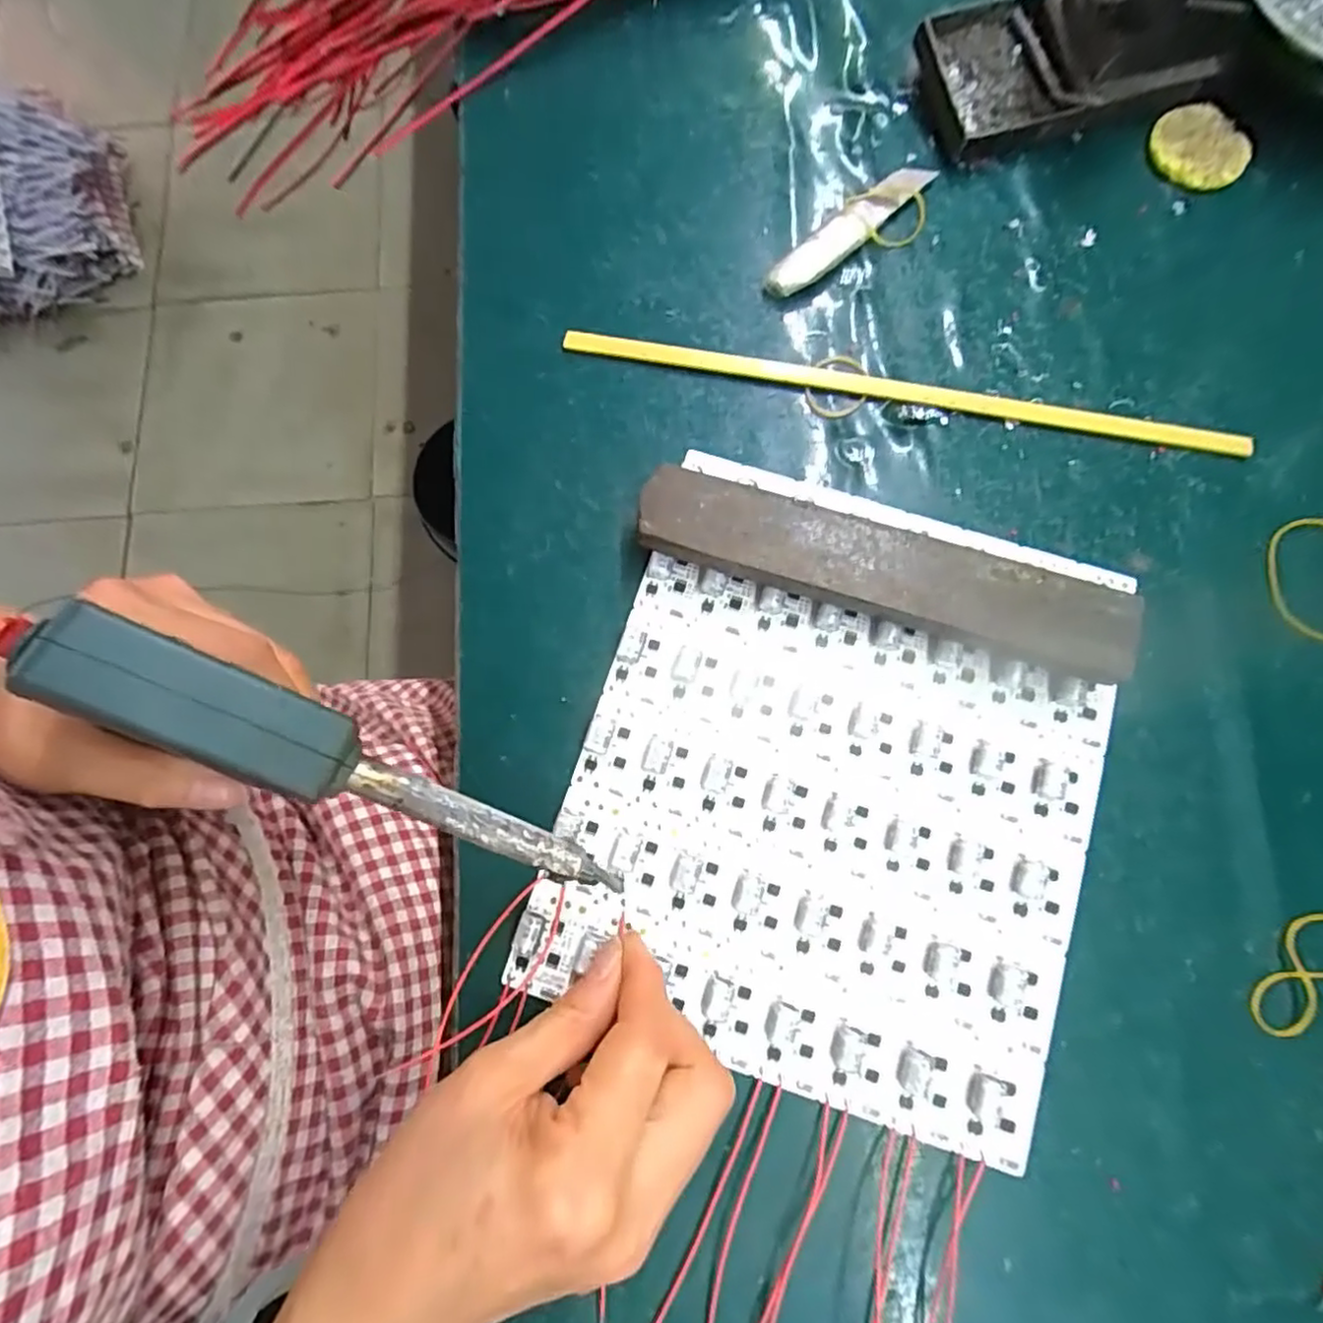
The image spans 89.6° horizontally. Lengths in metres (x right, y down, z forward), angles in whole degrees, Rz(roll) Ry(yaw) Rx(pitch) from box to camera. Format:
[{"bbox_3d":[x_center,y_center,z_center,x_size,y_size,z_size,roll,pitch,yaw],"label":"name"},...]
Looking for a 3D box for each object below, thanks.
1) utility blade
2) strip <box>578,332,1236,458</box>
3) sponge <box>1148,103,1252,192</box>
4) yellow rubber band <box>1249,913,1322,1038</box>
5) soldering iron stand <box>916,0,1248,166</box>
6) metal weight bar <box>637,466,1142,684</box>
[{"bbox_3d":[0.092,-0.212,0.326,0.104,0.006,0.019,-42,81,-8],"label":"utility blade"},{"bbox_3d":[0.110,-0.125,0.310,0.311,0.005,0.013,10,78,3],"label":"strip"},{"bbox_3d":[0.270,-0.258,0.336,0.047,0.007,0.044,39,81,8],"label":"sponge"},{"bbox_3d":[0.248,0.118,0.256,0.056,0.004,0.025,-41,81,-7],"label":"yellow rubber band"},{"bbox_3d":[0.208,-0.310,0.318,0.137,0.066,0.072,-15,78,-2],"label":"soldering iron stand"},{"bbox_3d":[0.089,-0.036,0.278,0.198,0.028,0.036,17,79,4],"label":"metal weight bar"}]

